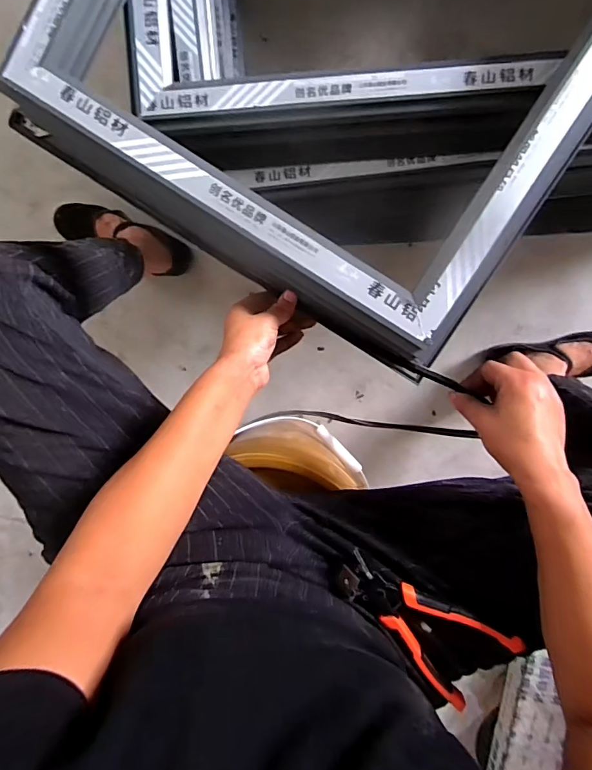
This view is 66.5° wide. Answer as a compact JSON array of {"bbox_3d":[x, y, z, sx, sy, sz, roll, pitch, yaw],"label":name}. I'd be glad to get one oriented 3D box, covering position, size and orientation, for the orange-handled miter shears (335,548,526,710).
[{"bbox_3d":[0.110,0.237,0.427,0.167,0.023,0.093,27,98,0],"label":"orange-handled miter shears"}]

